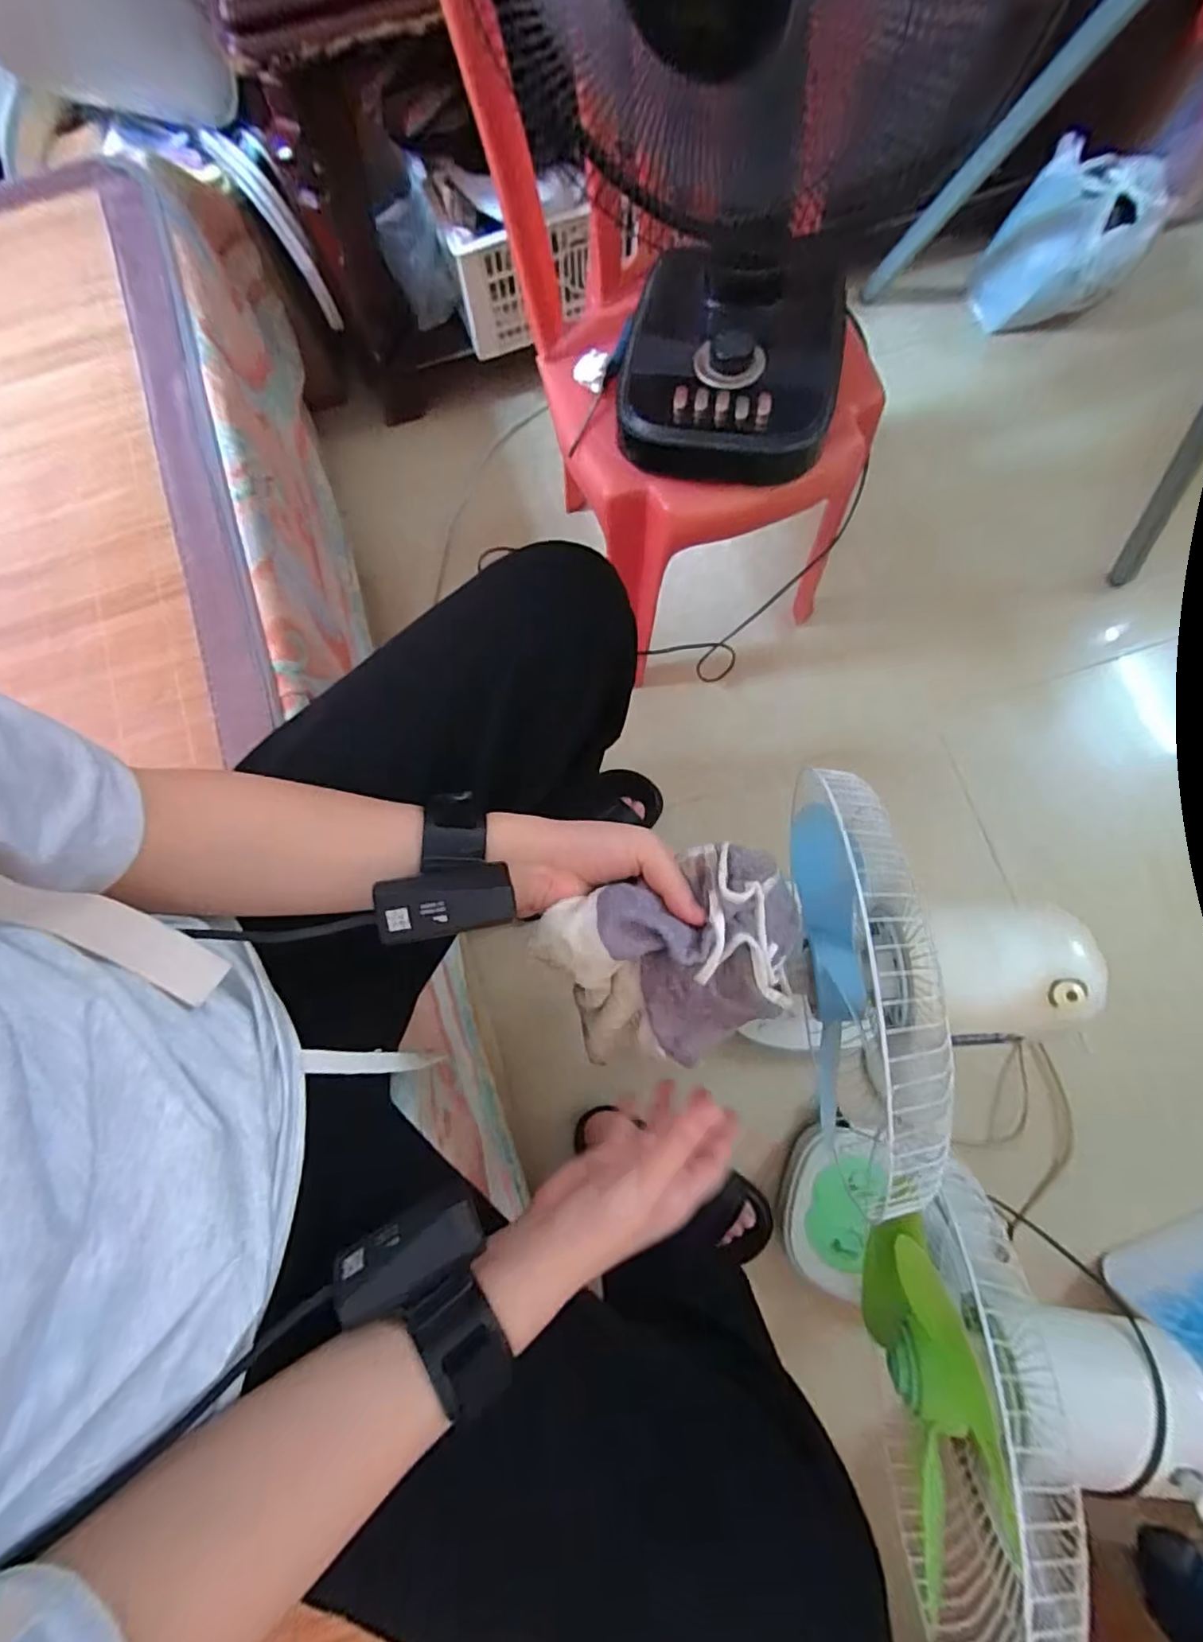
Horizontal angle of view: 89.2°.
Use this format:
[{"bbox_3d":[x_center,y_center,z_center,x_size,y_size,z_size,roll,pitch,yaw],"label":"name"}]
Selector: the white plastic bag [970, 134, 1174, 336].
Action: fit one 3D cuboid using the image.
[{"bbox_3d":[0.710,-0.881,0.934,0.194,0.158,0.173,31,81,6],"label":"white plastic bag"}]

